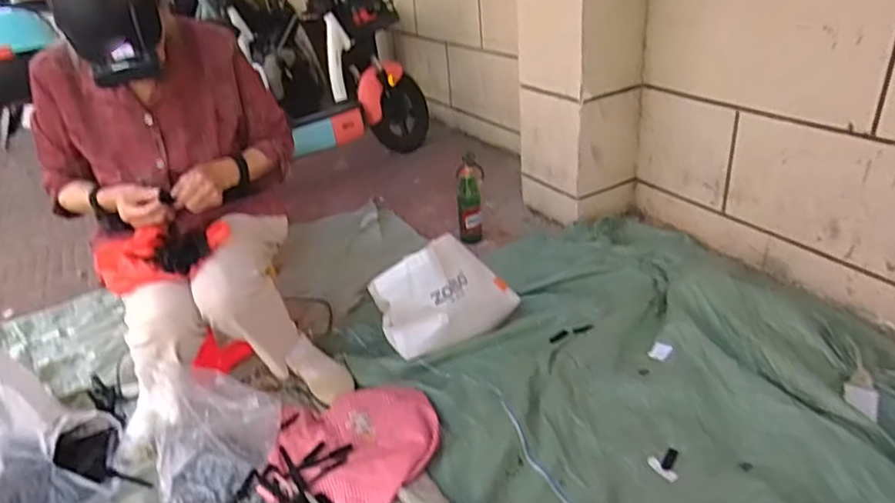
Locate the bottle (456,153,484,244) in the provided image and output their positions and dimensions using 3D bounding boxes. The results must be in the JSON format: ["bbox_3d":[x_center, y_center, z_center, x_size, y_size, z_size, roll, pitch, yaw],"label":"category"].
[{"bbox_3d":[0.073,-0.159,1.871,0.085,0.292,0.065,-5,29,2],"label":"bottle"}]

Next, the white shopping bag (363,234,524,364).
[{"bbox_3d":[0.005,0.100,1.391,0.322,0.210,0.151,-17,31,-21],"label":"white shopping bag"}]

